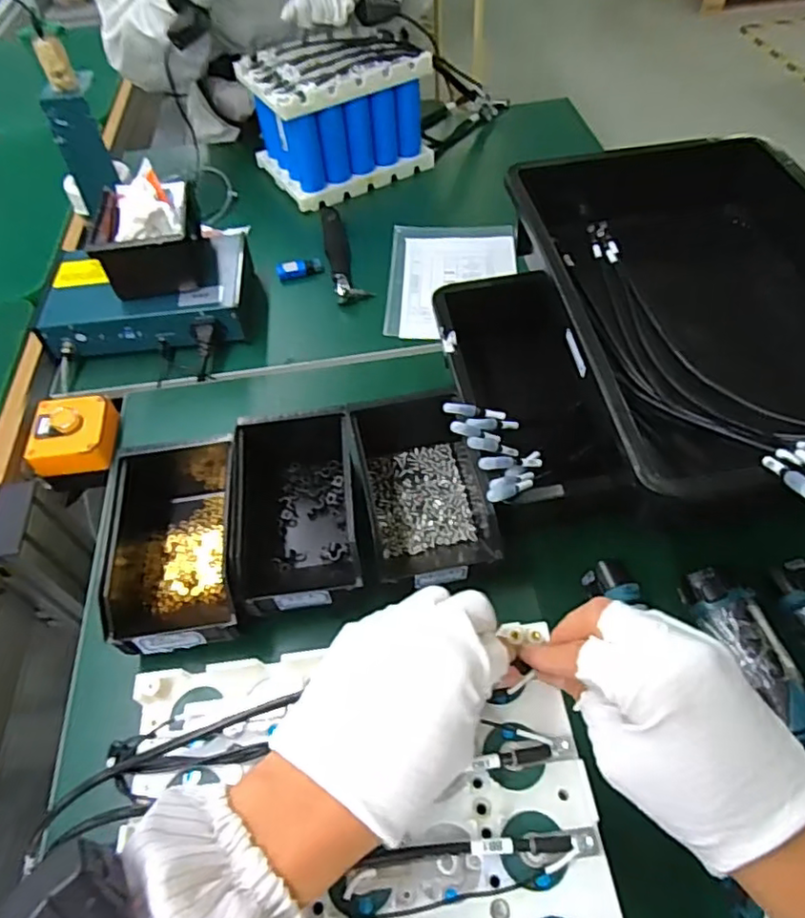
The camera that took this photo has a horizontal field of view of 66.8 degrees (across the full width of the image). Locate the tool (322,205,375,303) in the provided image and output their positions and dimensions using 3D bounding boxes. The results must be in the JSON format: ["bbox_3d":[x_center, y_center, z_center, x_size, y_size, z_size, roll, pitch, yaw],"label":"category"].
[{"bbox_3d":[-0.083,-0.284,0.833,0.043,0.023,0.211,-13,53,-5],"label":"tool"}]

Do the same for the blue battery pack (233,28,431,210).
[{"bbox_3d":[-0.100,-0.518,0.928,0.235,0.156,0.199,-28,56,-16],"label":"blue battery pack"}]

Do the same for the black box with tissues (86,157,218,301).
[{"bbox_3d":[-0.293,-0.269,0.719,0.112,0.088,0.155,-12,53,-5],"label":"black box with tissues"}]

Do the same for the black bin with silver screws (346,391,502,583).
[{"bbox_3d":[0.016,0.020,0.560,0.111,0.075,0.198,-10,53,-3],"label":"black bin with silver screws"}]

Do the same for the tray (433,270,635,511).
[{"bbox_3d":[0.112,-0.063,0.603,0.121,0.085,0.268,-8,53,-2],"label":"tray"}]

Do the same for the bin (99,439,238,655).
[{"bbox_3d":[-0.195,0.064,0.544,0.106,0.079,0.206,-7,53,-1],"label":"bin"}]

